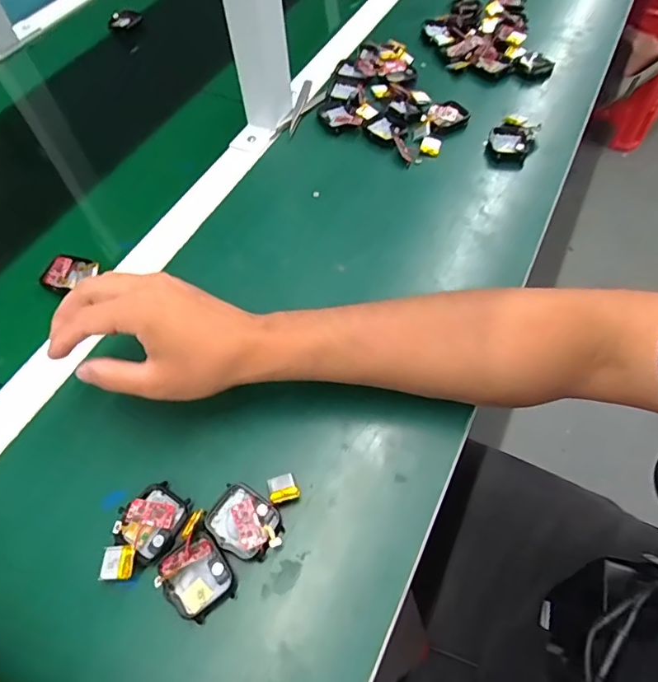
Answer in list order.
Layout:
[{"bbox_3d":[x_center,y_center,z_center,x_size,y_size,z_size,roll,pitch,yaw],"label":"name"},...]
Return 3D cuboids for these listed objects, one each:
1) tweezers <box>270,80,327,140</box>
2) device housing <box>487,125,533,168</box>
[{"bbox_3d":[-0.031,-0.265,0.560,0.031,0.013,0.099,19,61,13],"label":"tweezers"},{"bbox_3d":[0.190,-0.207,0.514,0.044,0.014,0.051,16,60,12],"label":"device housing"}]

